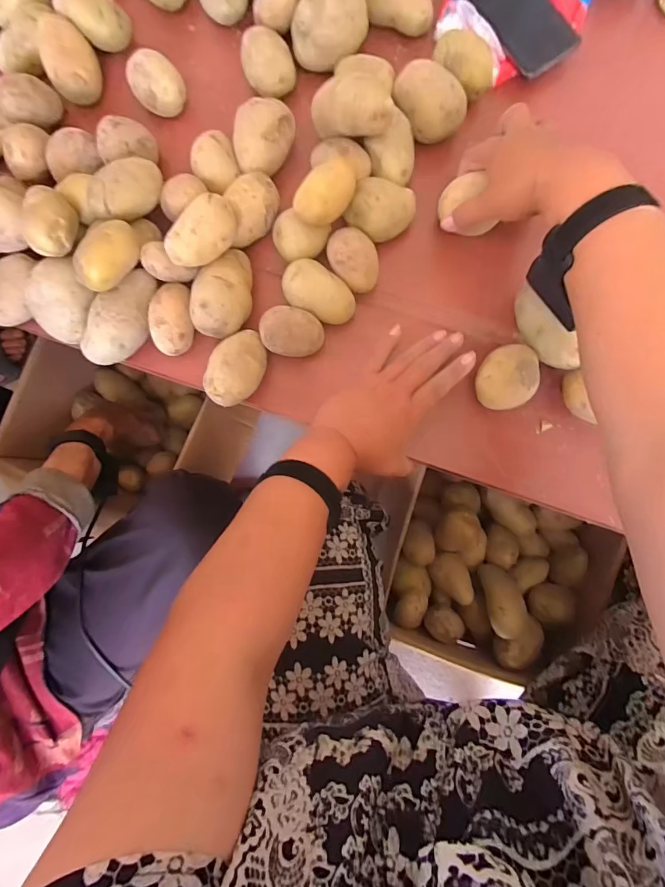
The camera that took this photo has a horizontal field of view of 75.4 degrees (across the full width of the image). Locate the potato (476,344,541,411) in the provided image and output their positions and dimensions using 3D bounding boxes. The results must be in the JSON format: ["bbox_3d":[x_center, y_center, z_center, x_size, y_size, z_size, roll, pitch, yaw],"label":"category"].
[{"bbox_3d":[0.169,-0.064,0.422,0.059,0.049,0.054,0,85,3],"label":"potato"}]

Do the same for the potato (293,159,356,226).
[{"bbox_3d":[-0.005,-0.236,0.409,0.063,0.042,0.037,-45,84,-2],"label":"potato"}]

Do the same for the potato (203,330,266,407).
[{"bbox_3d":[-0.098,-0.077,0.441,0.052,0.037,0.079,19,86,4],"label":"potato"}]

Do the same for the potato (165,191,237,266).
[{"bbox_3d":[-0.124,-0.201,0.413,0.074,0.032,0.039,-43,84,-1],"label":"potato"}]

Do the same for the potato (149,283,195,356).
[{"bbox_3d":[-0.165,-0.130,0.445,0.041,0.032,0.072,4,85,3],"label":"potato"}]

